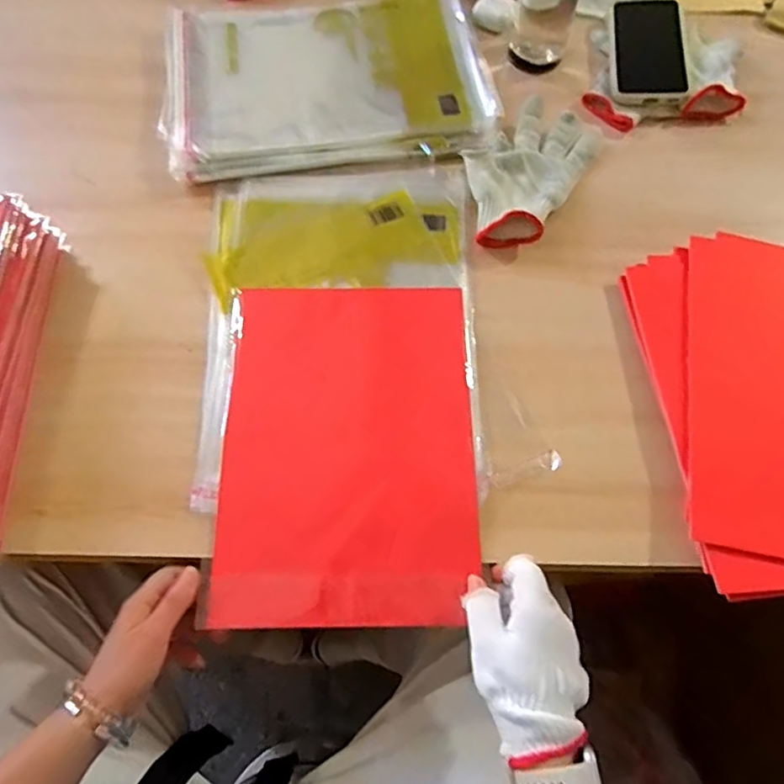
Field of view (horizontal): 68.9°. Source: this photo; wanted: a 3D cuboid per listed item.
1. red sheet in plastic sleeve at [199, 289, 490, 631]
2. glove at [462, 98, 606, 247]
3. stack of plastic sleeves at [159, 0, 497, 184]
[{"bbox_3d":[-0.037,0.040,0.482,0.209,0.011,0.290,-1,68,-1],"label":"red sheet in plastic sleeve"},{"bbox_3d":[0.140,-0.231,0.591,0.099,0.035,0.195,30,70,11],"label":"glove"},{"bbox_3d":[-0.074,-0.358,0.643,0.343,0.024,0.271,-4,66,-4],"label":"stack of plastic sleeves"}]

